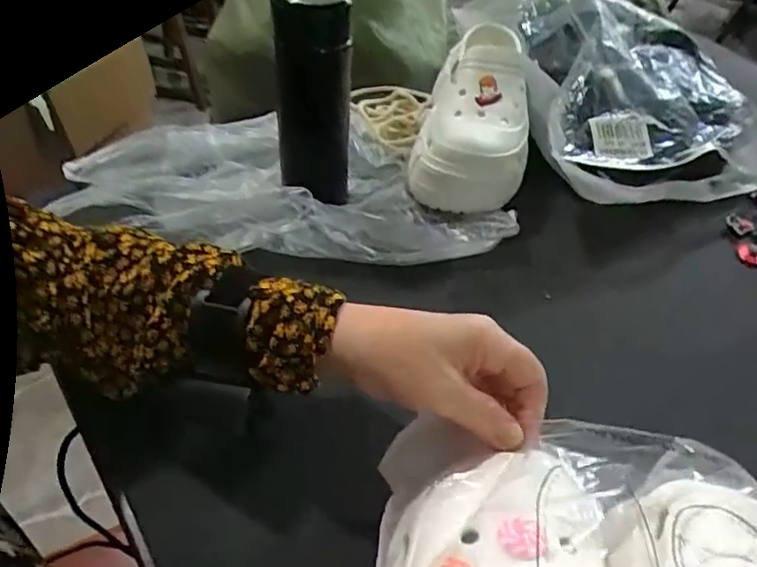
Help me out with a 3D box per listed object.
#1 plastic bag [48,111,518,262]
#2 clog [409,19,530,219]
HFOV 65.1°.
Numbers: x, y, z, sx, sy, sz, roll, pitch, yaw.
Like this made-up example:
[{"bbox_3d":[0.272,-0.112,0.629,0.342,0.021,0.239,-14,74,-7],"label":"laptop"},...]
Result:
[{"bbox_3d":[-0.091,-0.106,0.578,0.418,0.048,0.214,3,45,-2],"label":"plastic bag"},{"bbox_3d":[0.098,-0.179,0.611,0.106,0.104,0.218,9,46,4],"label":"clog"}]

